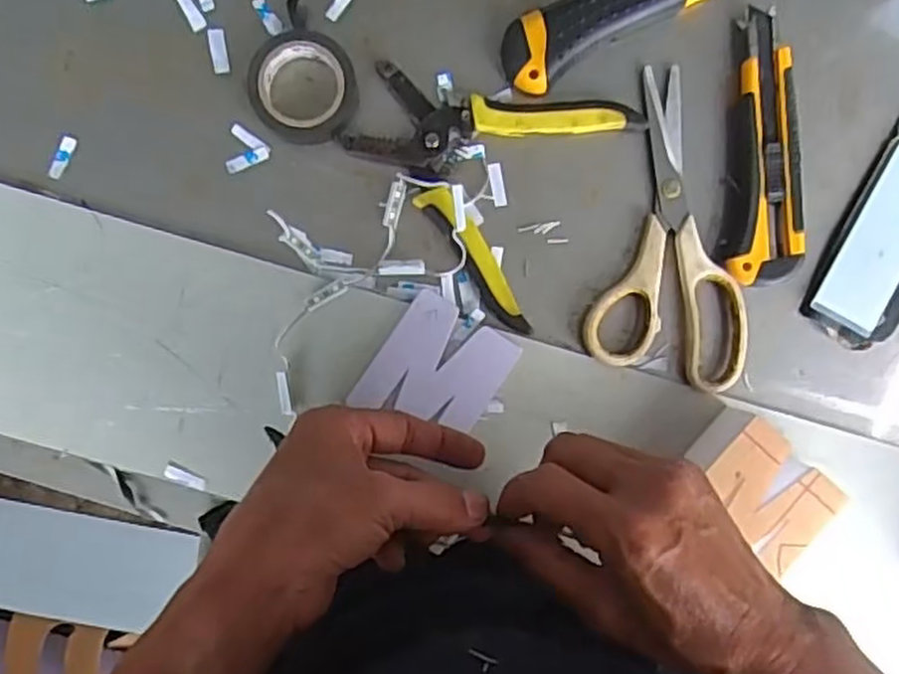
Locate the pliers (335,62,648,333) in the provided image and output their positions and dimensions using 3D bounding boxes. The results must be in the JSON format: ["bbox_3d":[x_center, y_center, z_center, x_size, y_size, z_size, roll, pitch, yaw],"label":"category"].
[{"bbox_3d":[0.016,-0.104,0.443,0.147,0.020,0.139,32,89,-2],"label":"pliers"}]

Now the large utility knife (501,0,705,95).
[{"bbox_3d":[0.107,-0.196,0.446,0.167,0.018,0.040,-30,91,-2],"label":"large utility knife"}]

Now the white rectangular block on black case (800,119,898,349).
[{"bbox_3d":[0.268,-0.063,0.460,0.063,0.017,0.144,26,89,-3],"label":"white rectangular block on black case"}]

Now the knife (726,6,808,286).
[{"bbox_3d":[0.184,-0.111,0.451,0.040,0.018,0.154,0,90,-3],"label":"knife"}]

